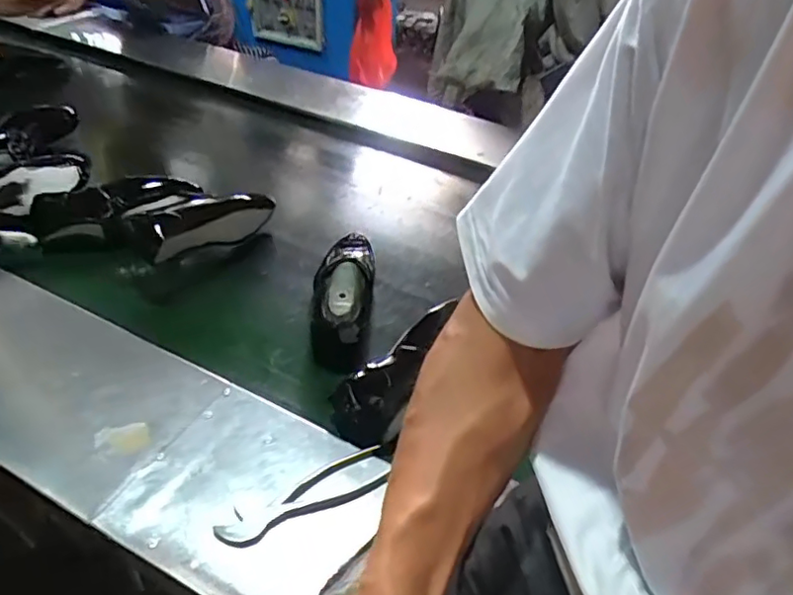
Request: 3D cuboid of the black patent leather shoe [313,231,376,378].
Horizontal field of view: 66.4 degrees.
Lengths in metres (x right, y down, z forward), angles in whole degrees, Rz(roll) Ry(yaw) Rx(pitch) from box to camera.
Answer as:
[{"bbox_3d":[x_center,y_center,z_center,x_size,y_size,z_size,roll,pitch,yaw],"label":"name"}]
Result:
[{"bbox_3d":[-0.079,-0.014,0.913,0.080,0.103,0.248,2,40,-4],"label":"black patent leather shoe"}]

